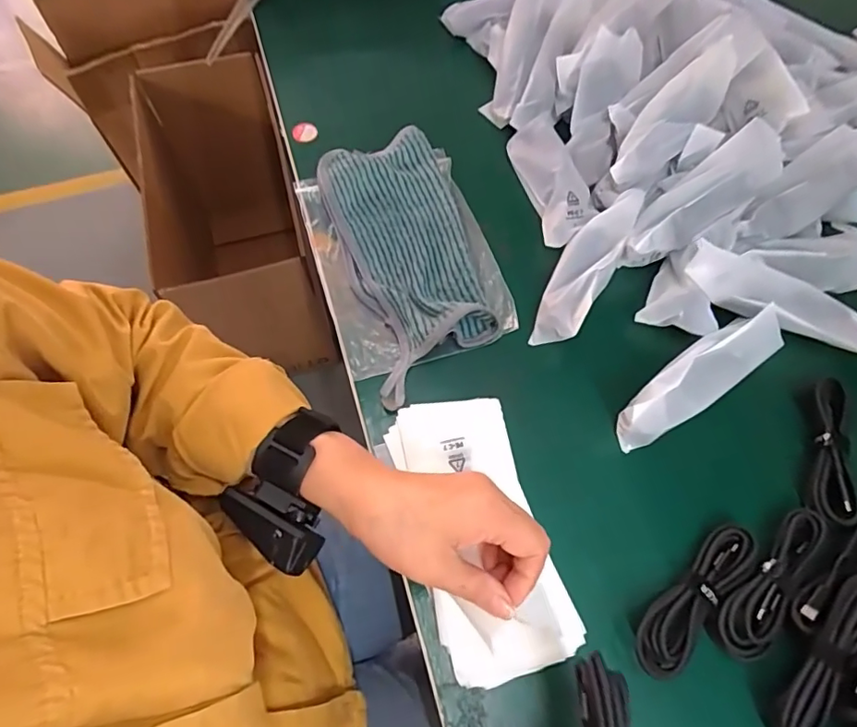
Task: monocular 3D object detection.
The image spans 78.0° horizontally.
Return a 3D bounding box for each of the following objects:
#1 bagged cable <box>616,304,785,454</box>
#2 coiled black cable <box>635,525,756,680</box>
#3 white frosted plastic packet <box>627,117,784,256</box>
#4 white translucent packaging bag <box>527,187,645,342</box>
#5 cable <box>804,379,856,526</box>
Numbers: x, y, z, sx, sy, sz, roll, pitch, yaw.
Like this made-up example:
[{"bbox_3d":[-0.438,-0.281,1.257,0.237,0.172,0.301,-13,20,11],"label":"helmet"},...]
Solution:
[{"bbox_3d":[0.206,0.008,0.397,0.150,0.043,0.041,-31,70,-13],"label":"bagged cable"},{"bbox_3d":[0.173,0.150,0.343,0.113,0.013,0.030,-42,72,-17],"label":"coiled black cable"},{"bbox_3d":[0.230,-0.139,0.445,0.151,0.038,0.046,-37,70,-1],"label":"white frosted plastic packet"},{"bbox_3d":[0.132,-0.085,0.435,0.042,0.023,0.151,30,69,12],"label":"white translucent packaging bag"},{"bbox_3d":[0.291,0.063,0.383,0.025,0.017,0.102,15,67,7],"label":"cable"}]

